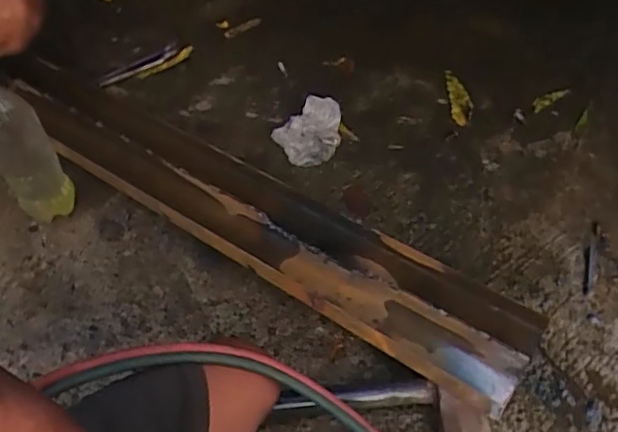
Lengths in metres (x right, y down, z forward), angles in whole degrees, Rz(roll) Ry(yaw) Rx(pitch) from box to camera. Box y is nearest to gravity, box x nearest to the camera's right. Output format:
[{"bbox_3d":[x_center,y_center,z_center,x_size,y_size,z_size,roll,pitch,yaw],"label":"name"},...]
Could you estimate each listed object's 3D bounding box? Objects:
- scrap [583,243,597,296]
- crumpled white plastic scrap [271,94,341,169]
[{"bbox_3d":[0.446,0.083,0.898,0.016,0.008,0.098,15,53,15],"label":"scrap"},{"bbox_3d":[-0.003,-0.153,1.075,0.132,0.086,0.108,-4,51,-1],"label":"crumpled white plastic scrap"}]

